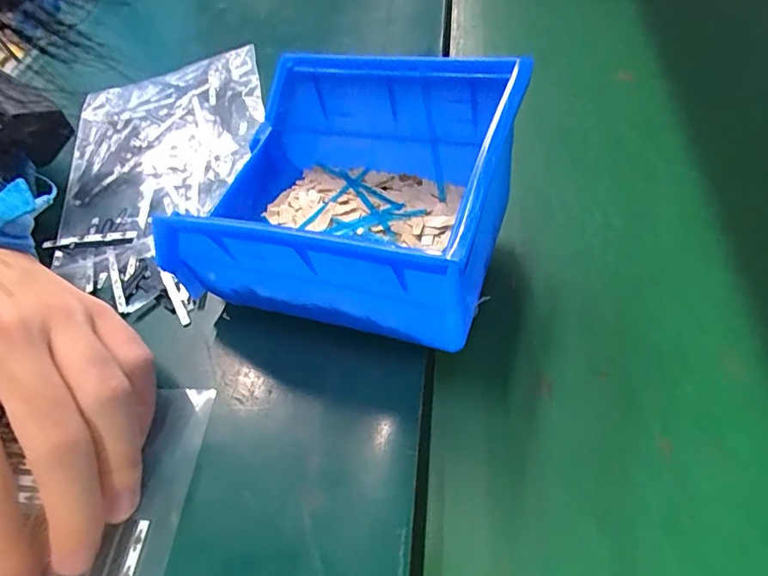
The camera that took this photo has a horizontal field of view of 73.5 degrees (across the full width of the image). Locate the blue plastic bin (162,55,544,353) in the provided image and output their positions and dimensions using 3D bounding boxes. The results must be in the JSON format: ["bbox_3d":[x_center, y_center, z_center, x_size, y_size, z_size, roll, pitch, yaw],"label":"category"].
[{"bbox_3d":[-0.018,-0.036,0.231,0.138,0.081,0.105,12,56,19],"label":"blue plastic bin"}]

